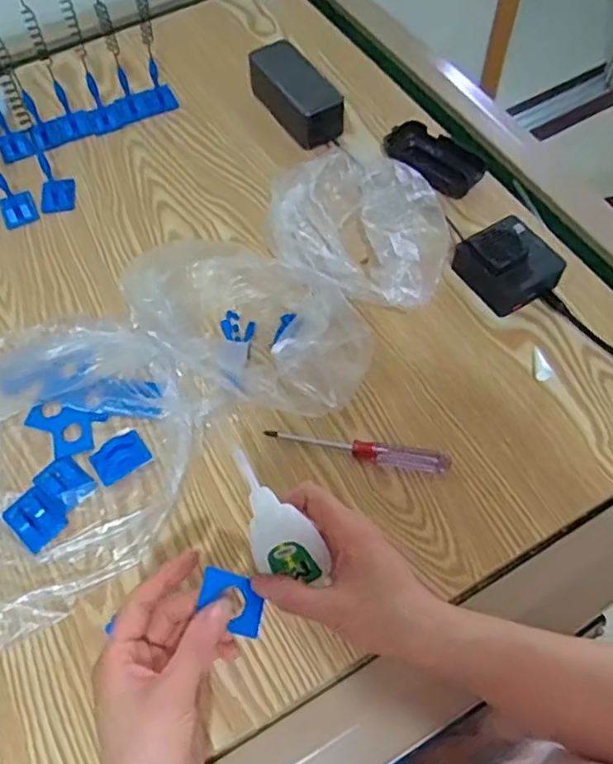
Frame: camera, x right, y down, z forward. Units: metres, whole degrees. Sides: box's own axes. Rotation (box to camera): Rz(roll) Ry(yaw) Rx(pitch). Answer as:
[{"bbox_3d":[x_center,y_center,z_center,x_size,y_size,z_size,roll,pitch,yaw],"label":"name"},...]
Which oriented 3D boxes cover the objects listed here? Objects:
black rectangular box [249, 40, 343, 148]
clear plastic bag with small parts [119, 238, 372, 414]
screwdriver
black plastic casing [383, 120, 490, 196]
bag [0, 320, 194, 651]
[{"bbox_3d":[-0.011,-0.321,0.710,0.052,0.054,0.154,-24,63,-12],"label":"black rectangular box"},{"bbox_3d":[-0.064,-0.068,0.545,0.234,0.098,0.149,37,68,20],"label":"clear plastic bag with small parts"},{"bbox_3d":[0.042,0.052,0.519,0.148,0.013,0.019,12,62,9],"label":"screwdriver"},{"bbox_3d":[0.138,-0.238,0.677,0.106,0.027,0.058,37,68,20],"label":"black plastic casing"},{"bbox_3d":[-0.226,0.050,0.504,0.249,0.061,0.261,40,69,21],"label":"bag"}]

